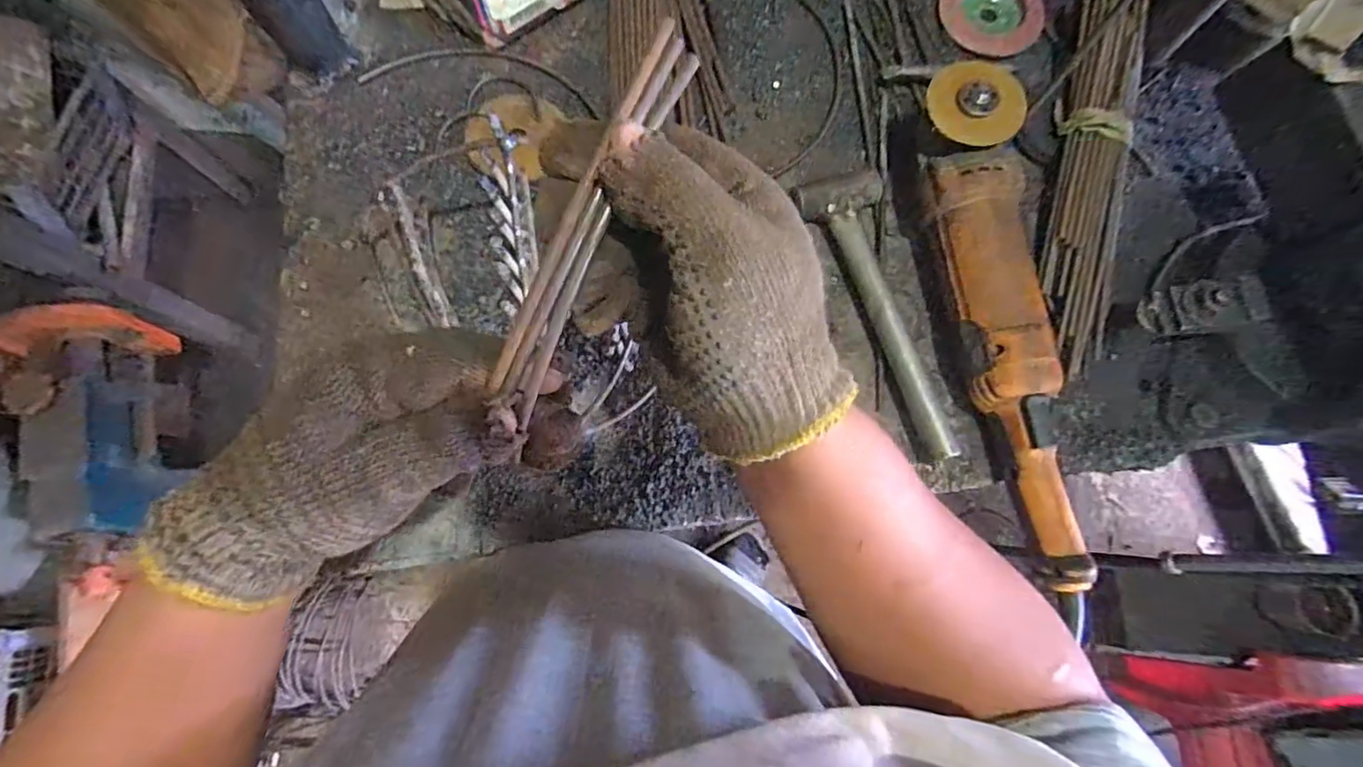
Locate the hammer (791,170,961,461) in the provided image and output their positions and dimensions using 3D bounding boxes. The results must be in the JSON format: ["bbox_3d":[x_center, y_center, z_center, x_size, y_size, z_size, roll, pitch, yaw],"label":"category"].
[{"bbox_3d":[0.168,-0.060,0.472,0.067,0.037,0.236,-18,78,-6],"label":"hammer"}]

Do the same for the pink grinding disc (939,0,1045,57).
[{"bbox_3d":[0.288,-0.344,0.553,0.093,0.007,0.088,0,77,-2],"label":"pink grinding disc"}]

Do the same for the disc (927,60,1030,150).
[{"bbox_3d":[0.215,-0.204,0.436,0.067,0.007,0.061,1,98,5],"label":"disc"}]

